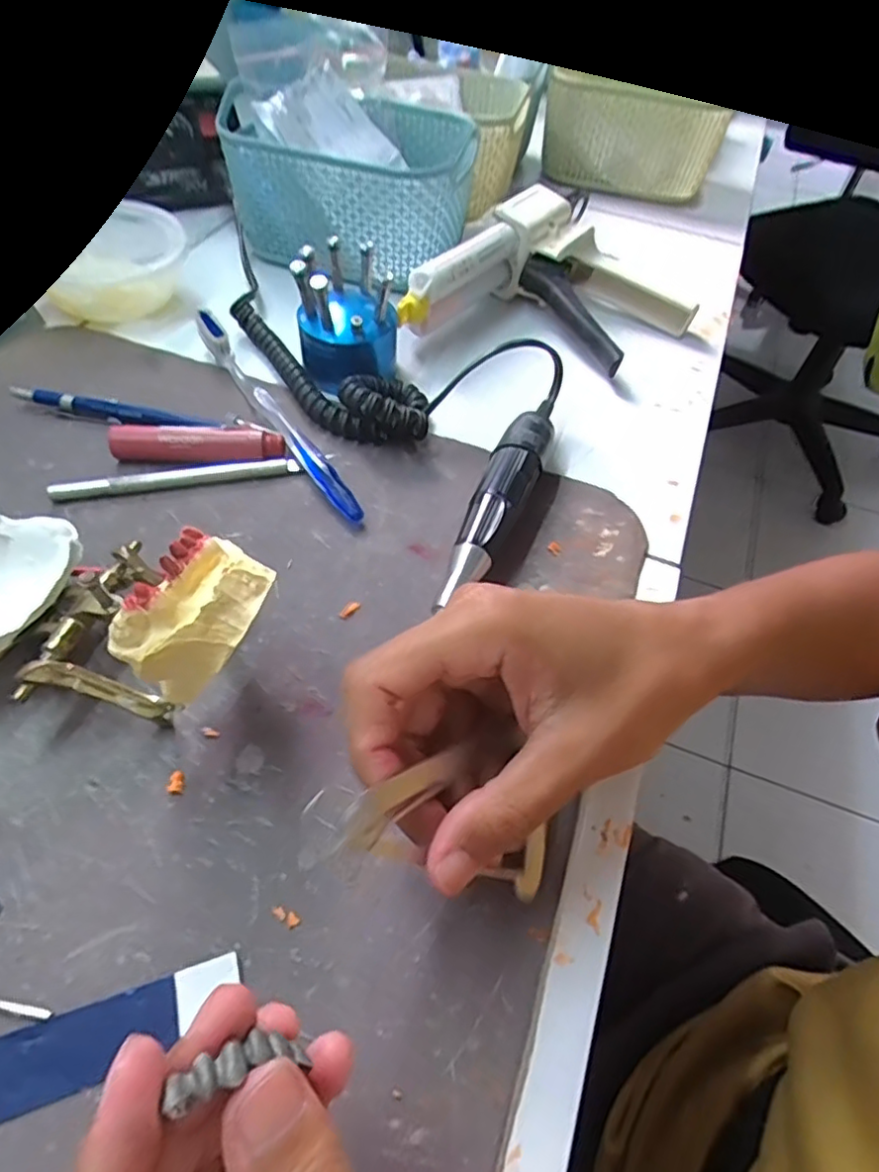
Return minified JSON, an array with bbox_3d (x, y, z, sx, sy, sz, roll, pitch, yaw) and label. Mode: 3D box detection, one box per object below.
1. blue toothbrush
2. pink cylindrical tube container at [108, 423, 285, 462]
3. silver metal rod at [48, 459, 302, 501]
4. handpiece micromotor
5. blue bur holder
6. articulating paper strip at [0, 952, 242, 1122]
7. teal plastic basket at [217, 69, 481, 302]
[{"bbox_3d":[-0.092,-0.100,0.356,0.018,0.021,0.184,-27,60,-23],"label":"blue toothbrush"},{"bbox_3d":[-0.127,-0.074,0.335,0.087,0.018,0.015,-1,53,-6],"label":"pink cylindrical tube container"},{"bbox_3d":[-0.134,-0.055,0.326,0.119,0.009,0.007,-9,55,-12],"label":"silver metal rod"},{"bbox_3d":[0.034,-0.049,0.326,0.025,0.028,0.158,21,54,10],"label":"handpiece micromotor"},{"bbox_3d":[-0.056,-0.162,0.381,0.057,0.066,0.051,-7,54,-11],"label":"blue bur holder"},{"bbox_3d":[-0.111,0.137,0.185,0.102,0.004,0.021,-13,55,-15],"label":"articulating paper strip"},{"bbox_3d":[-0.060,-0.291,0.460,0.152,0.094,0.114,12,53,4],"label":"teal plastic basket"}]

